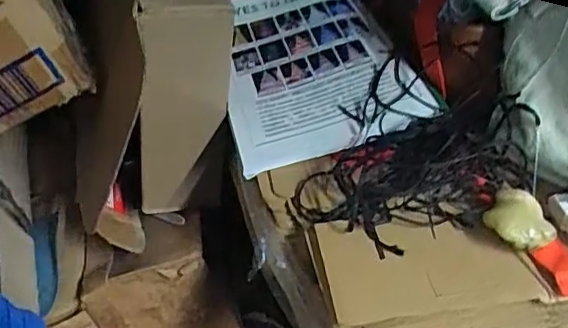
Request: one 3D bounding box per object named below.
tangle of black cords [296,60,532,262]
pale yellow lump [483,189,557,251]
[{"bbox_3d":[0.094,-0.013,0.429,0.140,0.048,0.160,24,48,33],"label":"tangle of black cords"},{"bbox_3d":[0.146,0.036,0.381,0.033,0.021,0.039,-15,39,-10],"label":"pale yellow lump"}]

